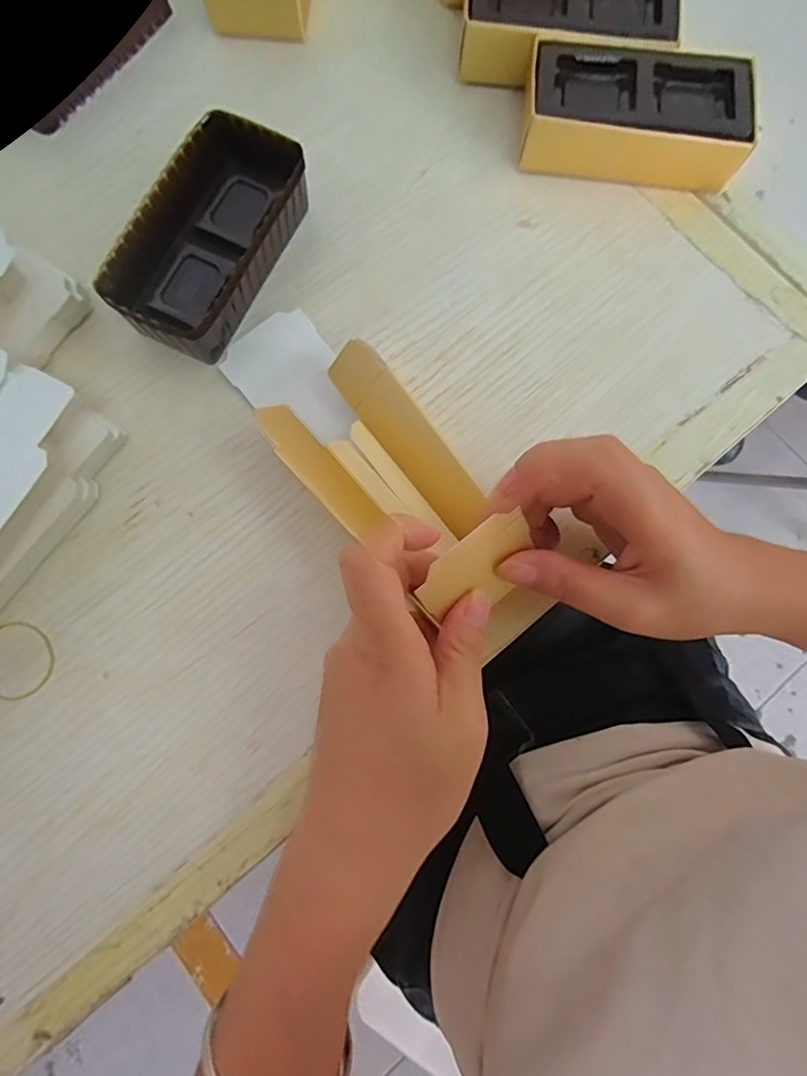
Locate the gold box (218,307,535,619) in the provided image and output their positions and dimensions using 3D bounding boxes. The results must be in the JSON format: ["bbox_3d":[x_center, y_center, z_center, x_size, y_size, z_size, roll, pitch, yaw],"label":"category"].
[{"bbox_3d":[-0.019,-0.042,0.247,0.062,0.027,0.173,-43,81,-8],"label":"gold box"}]

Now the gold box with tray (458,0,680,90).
[{"bbox_3d":[0.090,-0.287,0.294,0.112,0.036,0.057,5,79,0],"label":"gold box with tray"}]

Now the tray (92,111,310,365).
[{"bbox_3d":[-0.096,-0.150,0.266,0.056,0.033,0.114,25,80,4],"label":"tray"}]

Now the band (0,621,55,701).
[{"bbox_3d":[-0.178,0.056,0.240,0.033,0.004,0.036,0,79,-1],"label":"band"}]

